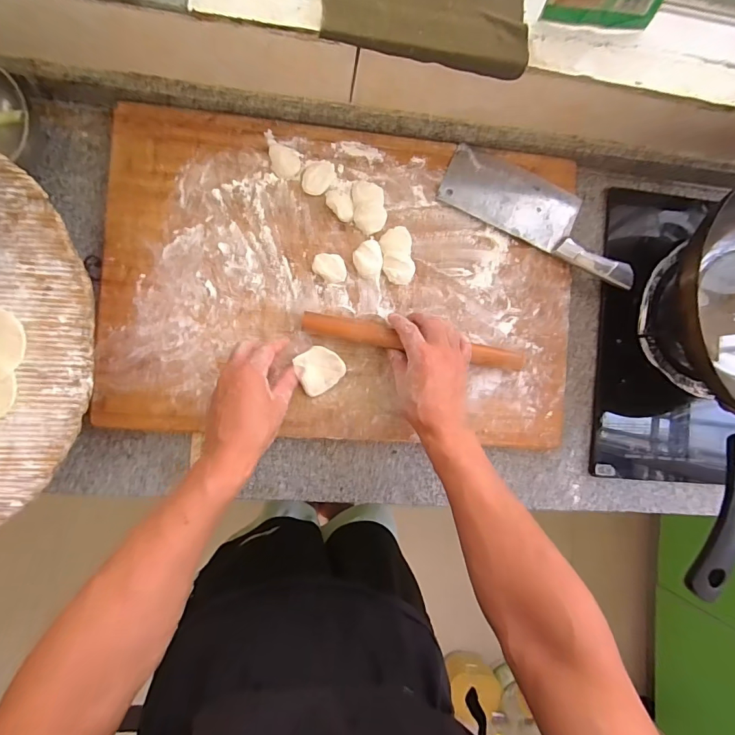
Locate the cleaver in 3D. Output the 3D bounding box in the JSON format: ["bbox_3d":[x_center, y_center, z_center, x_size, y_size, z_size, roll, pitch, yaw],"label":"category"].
[{"bbox_3d":[0.233,-0.203,0.568,0.274,0.019,0.086,24,86,-5],"label":"cleaver"}]

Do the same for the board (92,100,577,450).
[{"bbox_3d":[-0.022,-0.104,0.553,0.576,0.039,0.385,4,88,-6],"label":"board"}]

